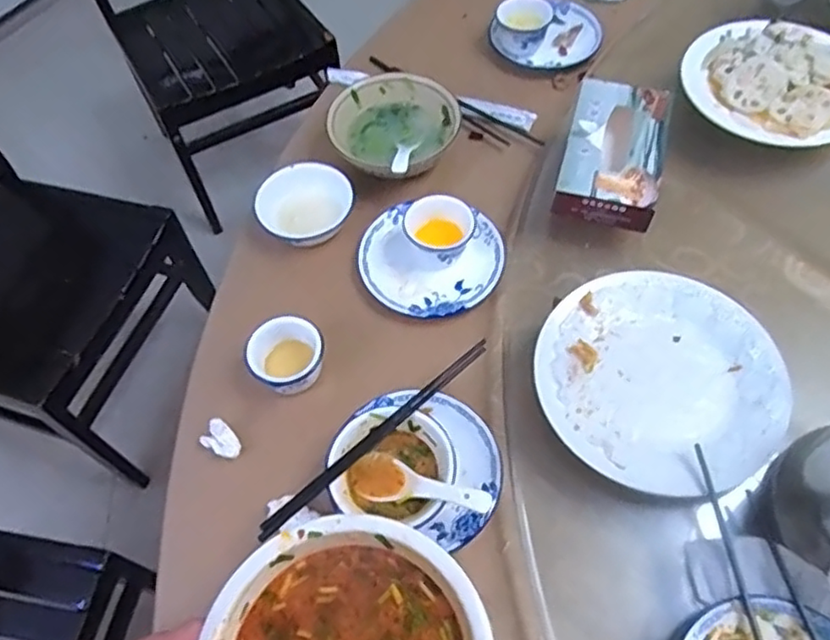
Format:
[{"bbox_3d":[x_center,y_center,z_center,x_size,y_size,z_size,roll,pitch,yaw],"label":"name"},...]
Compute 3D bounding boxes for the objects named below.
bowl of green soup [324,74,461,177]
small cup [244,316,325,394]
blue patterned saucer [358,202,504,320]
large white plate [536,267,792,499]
[{"bbox_3d":[-0.021,-0.239,0.824,0.148,0.053,0.155,-1,60,2],"label":"bowl of green soup"},{"bbox_3d":[-0.129,0.038,0.669,0.073,0.051,0.067,-1,60,2],"label":"small cup"},{"bbox_3d":[0.018,-0.065,0.747,0.156,0.015,0.142,-1,60,2],"label":"blue patterned saucer"},{"bbox_3d":[0.227,0.052,0.614,0.212,0.018,0.218,-1,60,2],"label":"large white plate"}]

